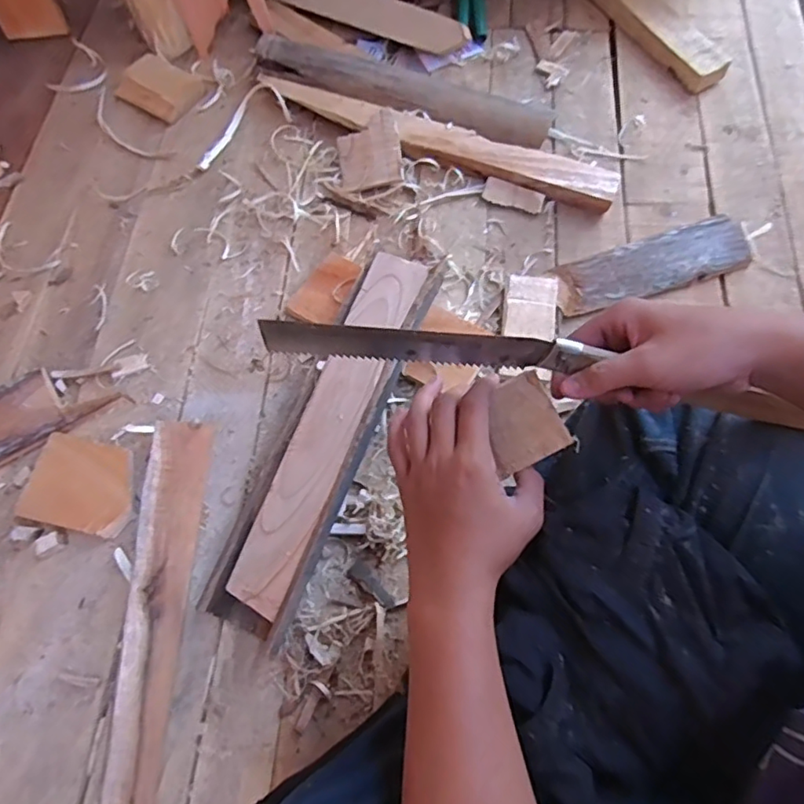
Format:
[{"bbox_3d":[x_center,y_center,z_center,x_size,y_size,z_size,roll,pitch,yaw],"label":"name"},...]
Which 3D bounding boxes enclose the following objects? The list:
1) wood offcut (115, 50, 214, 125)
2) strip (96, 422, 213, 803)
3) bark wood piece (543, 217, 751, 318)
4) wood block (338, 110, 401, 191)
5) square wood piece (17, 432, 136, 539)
[{"bbox_3d":[-0.353,-0.464,0.843,0.117,0.022,0.093,29,71,12],"label":"wood offcut"},{"bbox_3d":[-0.233,0.252,0.534,0.058,0.018,0.489,12,64,-27],"label":"strip"},{"bbox_3d":[0.301,-0.168,0.700,0.246,0.017,0.076,-16,68,-6],"label":"bark wood piece"},{"bbox_3d":[-0.043,-0.334,0.768,0.080,0.008,0.097,-10,84,6],"label":"wood block"},{"bbox_3d":[-0.339,0.088,0.614,0.117,0.015,0.093,12,68,6],"label":"square wood piece"}]

